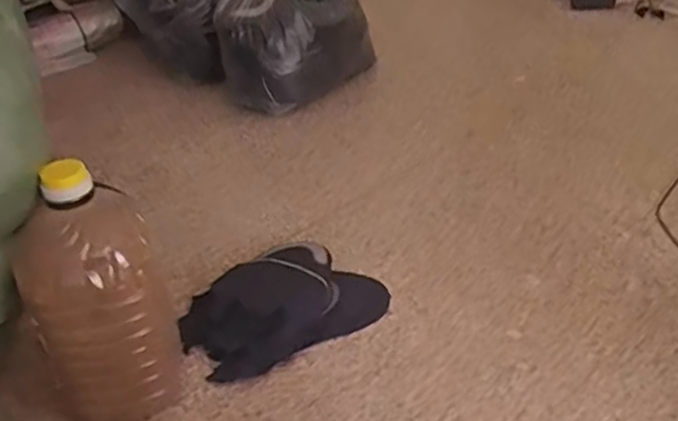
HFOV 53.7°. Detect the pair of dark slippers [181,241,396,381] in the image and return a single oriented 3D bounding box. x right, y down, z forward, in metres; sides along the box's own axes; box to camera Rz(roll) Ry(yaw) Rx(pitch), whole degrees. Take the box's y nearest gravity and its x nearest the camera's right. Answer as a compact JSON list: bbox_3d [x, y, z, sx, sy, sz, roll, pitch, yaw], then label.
[{"bbox_3d":[-0.100,0.156,1.140,0.328,0.060,0.197,-20,40,-17],"label":"pair of dark slippers"}]

